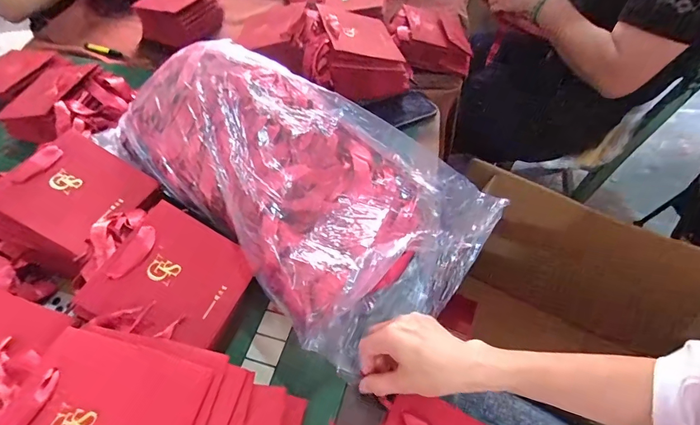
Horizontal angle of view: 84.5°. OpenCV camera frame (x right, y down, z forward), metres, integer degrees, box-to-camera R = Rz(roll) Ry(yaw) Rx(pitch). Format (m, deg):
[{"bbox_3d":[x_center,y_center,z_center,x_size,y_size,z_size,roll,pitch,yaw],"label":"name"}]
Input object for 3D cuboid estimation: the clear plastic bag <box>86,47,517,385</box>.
[{"bbox_3d":[-0.087,-0.055,0.523,0.510,0.155,0.295,29,57,22],"label":"clear plastic bag"}]

